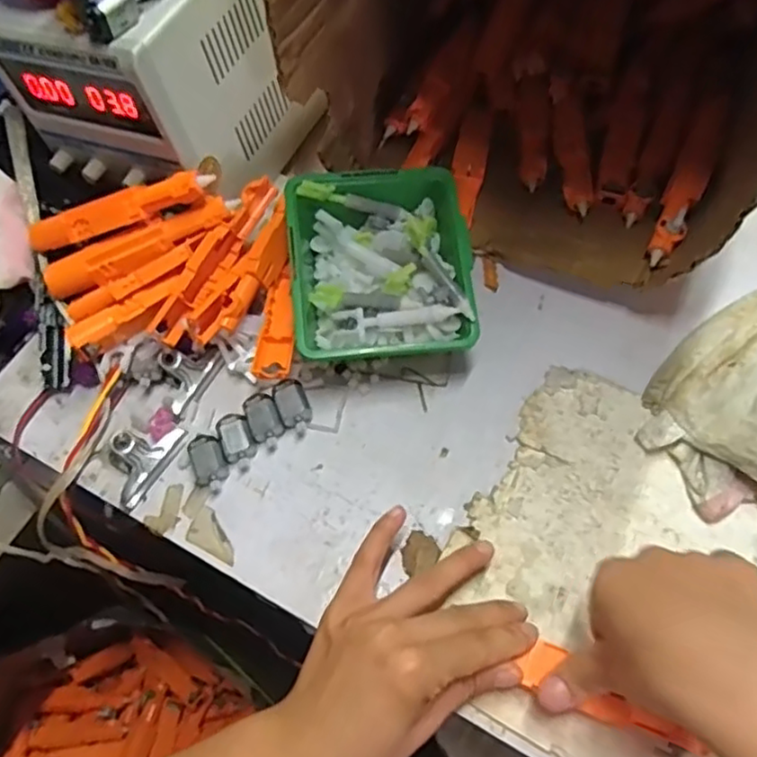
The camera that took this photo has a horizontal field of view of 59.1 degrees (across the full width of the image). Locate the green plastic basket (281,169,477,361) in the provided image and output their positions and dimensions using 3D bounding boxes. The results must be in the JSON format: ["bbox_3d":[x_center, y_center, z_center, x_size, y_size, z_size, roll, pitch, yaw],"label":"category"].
[{"bbox_3d":[0.003,-0.066,0.433,0.115,0.065,0.118,-8,64,-1],"label":"green plastic basket"}]

